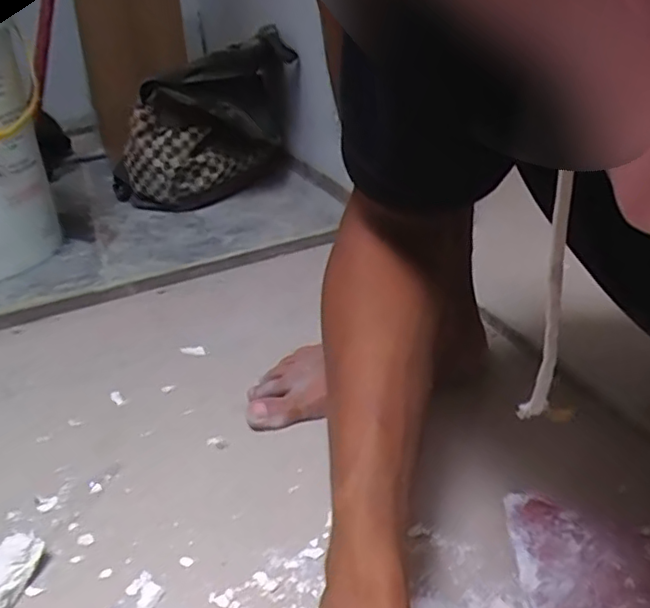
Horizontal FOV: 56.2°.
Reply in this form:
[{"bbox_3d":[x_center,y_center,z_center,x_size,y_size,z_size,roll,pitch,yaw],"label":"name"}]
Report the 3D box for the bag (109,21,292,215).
[{"bbox_3d":[-0.214,-0.327,1.109,0.348,0.237,0.196,-16,32,-17],"label":"bag"}]

